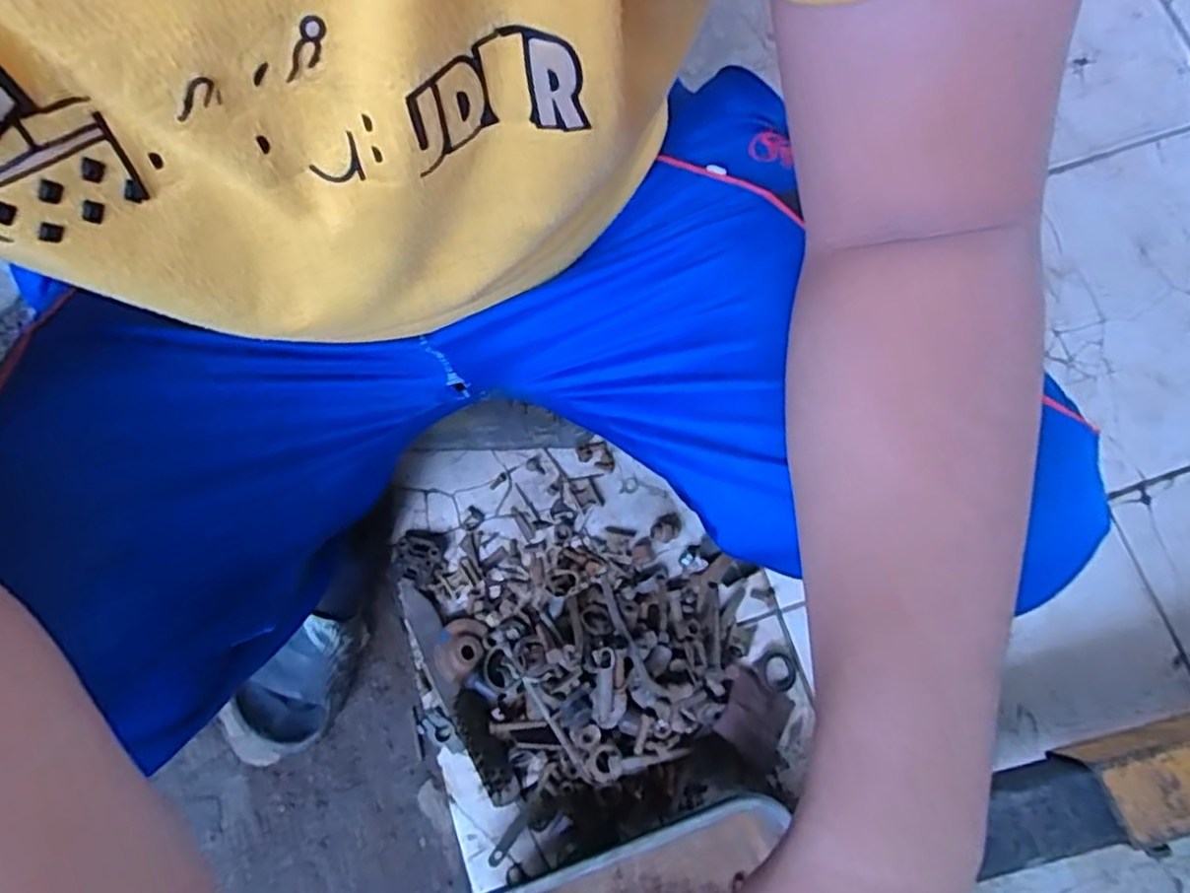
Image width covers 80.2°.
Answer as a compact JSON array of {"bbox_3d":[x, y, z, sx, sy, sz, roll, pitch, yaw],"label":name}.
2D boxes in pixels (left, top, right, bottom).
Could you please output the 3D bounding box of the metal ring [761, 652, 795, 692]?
[{"bbox_3d":[0.198,0.245,0.764,0.036,0.006,0.040,-17,77,-4],"label":"metal ring"}]

